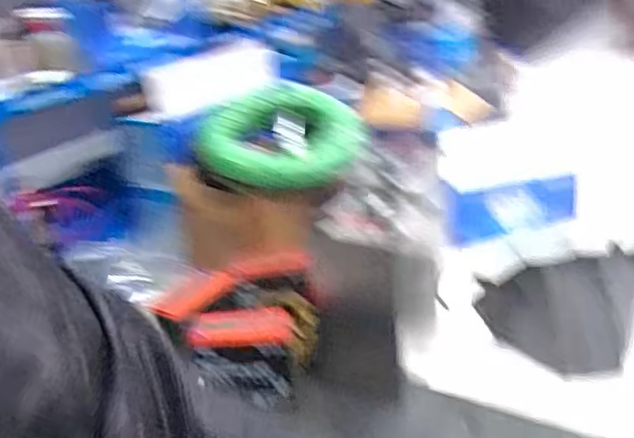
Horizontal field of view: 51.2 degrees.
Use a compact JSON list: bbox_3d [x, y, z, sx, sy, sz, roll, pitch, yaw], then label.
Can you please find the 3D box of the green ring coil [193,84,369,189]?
[{"bbox_3d":[-0.073,-0.188,1.578,0.350,0.073,0.378,-6,55,9],"label":"green ring coil"}]

